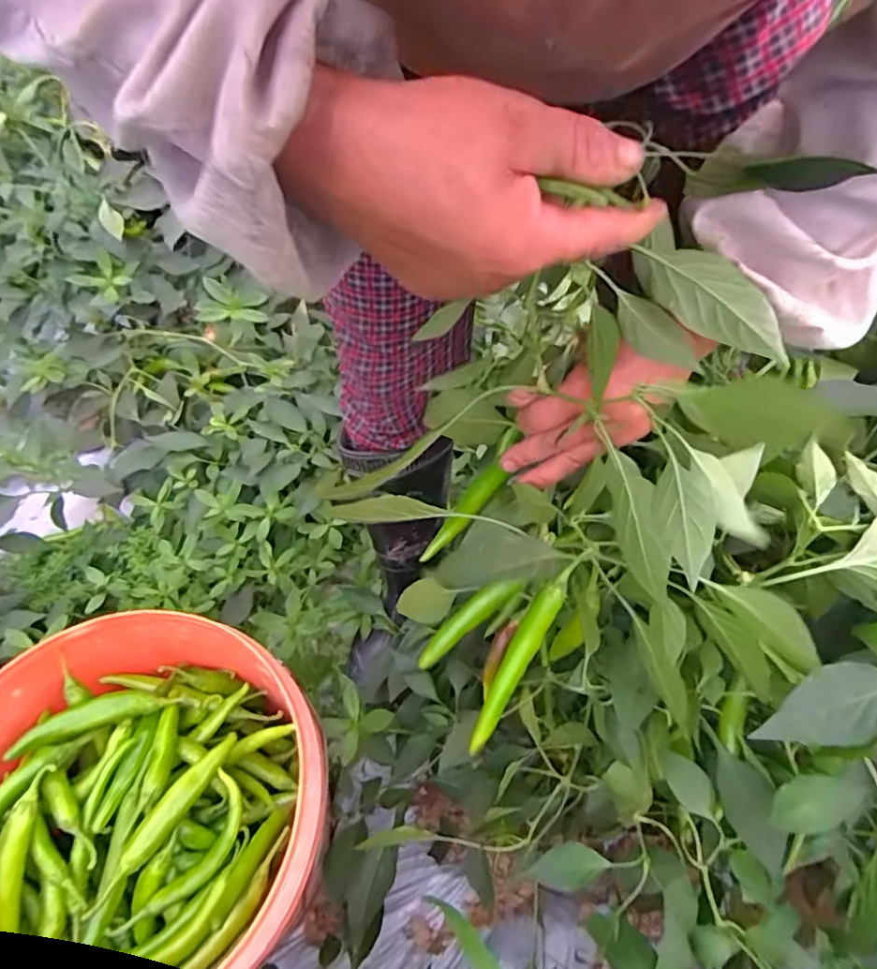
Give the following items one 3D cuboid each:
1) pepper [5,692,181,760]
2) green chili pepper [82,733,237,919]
[{"bbox_3d":[-0.310,0.207,0.534,0.128,0.024,0.024,-14,52,-23],"label":"pepper"},{"bbox_3d":[-0.229,0.286,0.512,0.022,0.034,0.154,22,57,19],"label":"green chili pepper"}]

